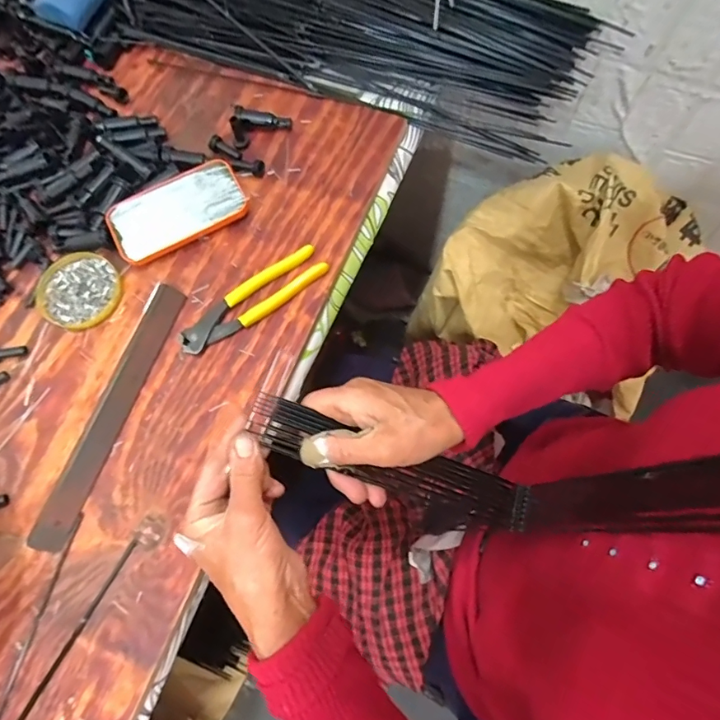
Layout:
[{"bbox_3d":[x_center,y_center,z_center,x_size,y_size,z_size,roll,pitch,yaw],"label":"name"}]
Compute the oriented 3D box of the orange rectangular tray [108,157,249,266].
[{"bbox_3d":[-0.199,-0.162,0.515,0.142,0.014,0.078,-28,76,-7],"label":"orange rectangular tray"}]

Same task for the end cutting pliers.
[{"bbox_3d":[-0.109,-0.061,0.486,0.164,0.015,0.038,-34,74,-9],"label":"end cutting pliers"}]

